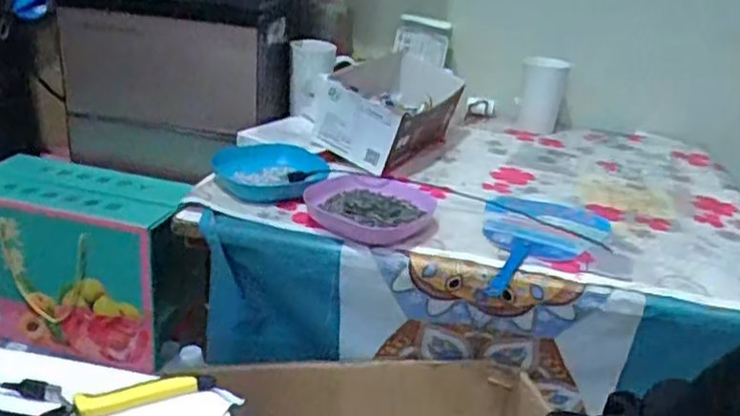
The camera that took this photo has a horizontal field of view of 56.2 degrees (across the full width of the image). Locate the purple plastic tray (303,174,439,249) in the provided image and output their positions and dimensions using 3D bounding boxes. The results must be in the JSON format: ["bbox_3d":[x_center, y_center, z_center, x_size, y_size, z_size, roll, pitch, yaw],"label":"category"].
[{"bbox_3d":[0.002,0.001,0.810,0.149,0.032,0.131,9,24,7],"label":"purple plastic tray"}]

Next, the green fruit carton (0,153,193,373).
[{"bbox_3d":[-0.442,0.080,1.043,0.321,0.241,0.134,11,25,11],"label":"green fruit carton"}]

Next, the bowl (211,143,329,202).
[{"bbox_3d":[-0.127,-0.047,0.876,0.139,0.036,0.121,5,24,-2],"label":"bowl"}]

